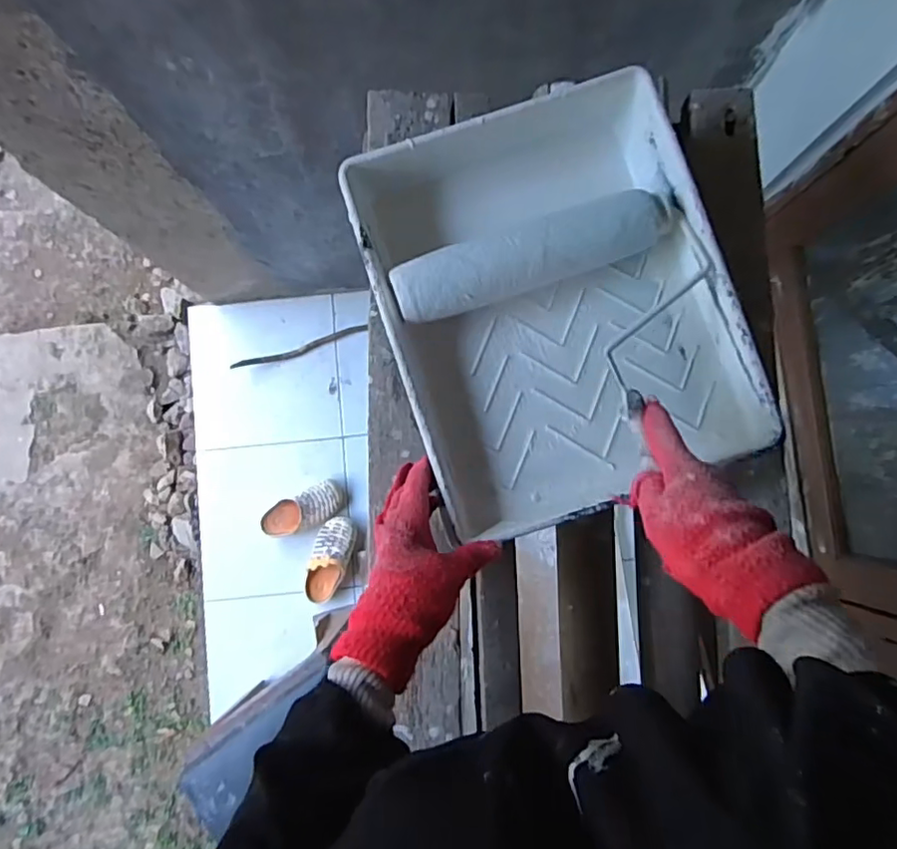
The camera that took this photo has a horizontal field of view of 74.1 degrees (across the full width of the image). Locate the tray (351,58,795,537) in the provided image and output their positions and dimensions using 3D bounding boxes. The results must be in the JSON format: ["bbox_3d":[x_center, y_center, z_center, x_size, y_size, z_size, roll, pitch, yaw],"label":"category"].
[{"bbox_3d":[0.091,-0.102,0.519,0.281,0.076,0.341,-18,82,2],"label":"tray"}]

